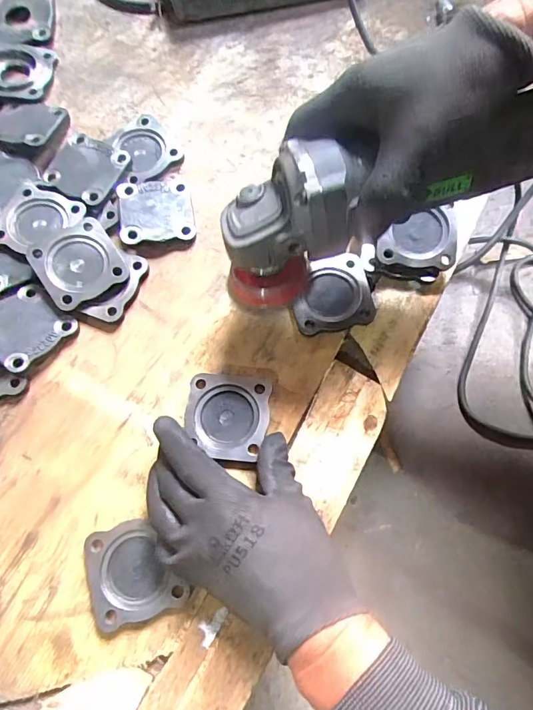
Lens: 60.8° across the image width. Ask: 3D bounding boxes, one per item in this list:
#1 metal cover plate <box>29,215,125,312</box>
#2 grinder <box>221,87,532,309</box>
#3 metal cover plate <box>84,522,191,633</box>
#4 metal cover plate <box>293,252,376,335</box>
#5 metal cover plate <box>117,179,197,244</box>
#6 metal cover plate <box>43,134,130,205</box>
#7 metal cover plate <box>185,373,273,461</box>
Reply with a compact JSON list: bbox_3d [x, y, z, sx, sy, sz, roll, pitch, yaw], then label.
[{"bbox_3d":[-0.169,-0.083,0.409,0.070,0.006,0.065,-34,87,-14],"label":"metal cover plate"},{"bbox_3d":[0.098,-0.113,0.306,0.276,0.081,0.074,-19,74,7],"label":"grinder"},{"bbox_3d":[-0.099,0.159,0.336,0.065,0.007,0.067,-19,75,-6],"label":"metal cover plate"},{"bbox_3d":[0.058,-0.056,0.405,0.068,0.010,0.070,-8,73,-1],"label":"metal cover plate"},{"bbox_3d":[-0.105,-0.138,0.434,0.066,0.014,0.065,-10,73,-2],"label":"metal cover plate"},{"bbox_3d":[-0.177,-0.183,0.446,0.073,0.014,0.063,28,76,9],"label":"metal cover plate"},{"bbox_3d":[-0.032,0.050,0.372,0.066,0.006,0.068,4,74,1],"label":"metal cover plate"}]

